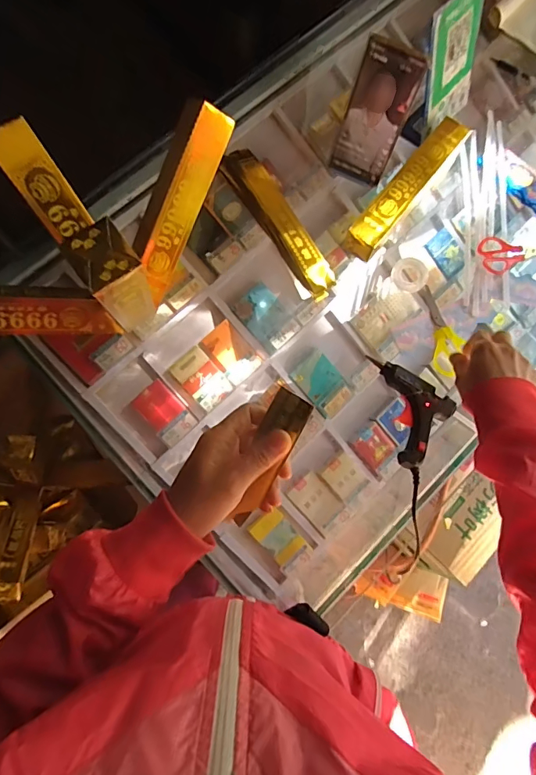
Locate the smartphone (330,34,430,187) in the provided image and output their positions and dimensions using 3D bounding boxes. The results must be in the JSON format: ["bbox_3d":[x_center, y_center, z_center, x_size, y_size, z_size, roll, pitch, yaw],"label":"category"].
[{"bbox_3d":[0.135,-0.341,0.560,0.075,0.159,0.015,24,53,4],"label":"smartphone"}]

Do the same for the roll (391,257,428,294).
[{"bbox_3d":[0.192,-0.153,0.596,0.047,0.017,0.042,23,78,4],"label":"roll"}]

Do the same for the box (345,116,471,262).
[{"bbox_3d":[0.191,-0.273,0.599,0.043,0.035,0.235,38,79,7],"label":"box"}]

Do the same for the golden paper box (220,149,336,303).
[{"bbox_3d":[0.016,-0.228,0.602,0.045,0.028,0.244,-32,80,-8],"label":"golden paper box"}]

